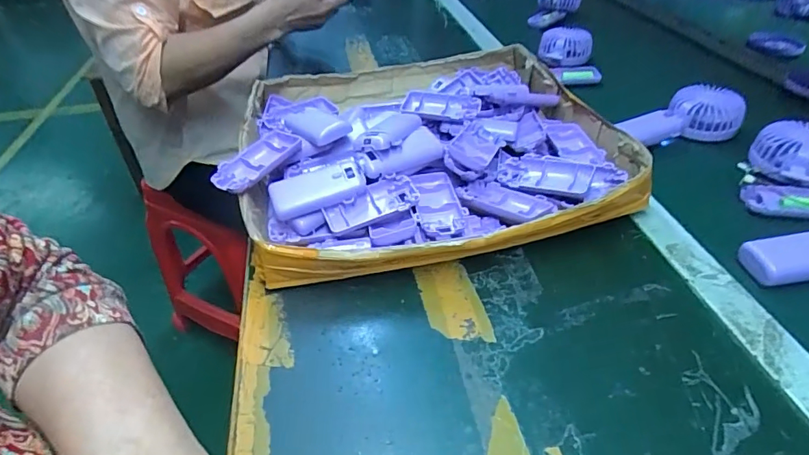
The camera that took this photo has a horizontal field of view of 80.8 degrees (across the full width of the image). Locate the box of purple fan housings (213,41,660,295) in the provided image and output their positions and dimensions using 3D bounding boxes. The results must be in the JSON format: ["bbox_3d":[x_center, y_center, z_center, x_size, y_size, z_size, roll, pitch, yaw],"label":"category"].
[{"bbox_3d":[0.020,-0.106,0.568,0.405,0.077,0.398,-6,39,-6],"label":"box of purple fan housings"}]

